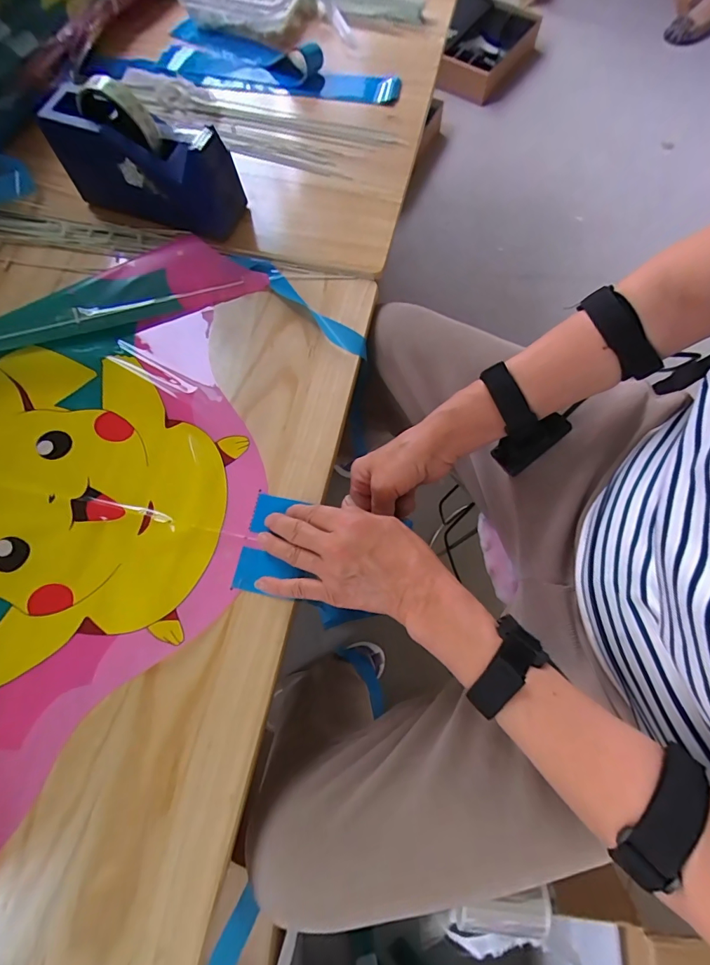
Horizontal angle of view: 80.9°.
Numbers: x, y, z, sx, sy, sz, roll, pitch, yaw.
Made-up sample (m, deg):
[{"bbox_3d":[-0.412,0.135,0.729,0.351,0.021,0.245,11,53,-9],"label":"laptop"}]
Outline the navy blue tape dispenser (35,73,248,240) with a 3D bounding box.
[{"bbox_3d":[-0.243,-0.374,0.485,0.205,0.116,0.070,21,74,7],"label":"navy blue tape dispenser"}]

